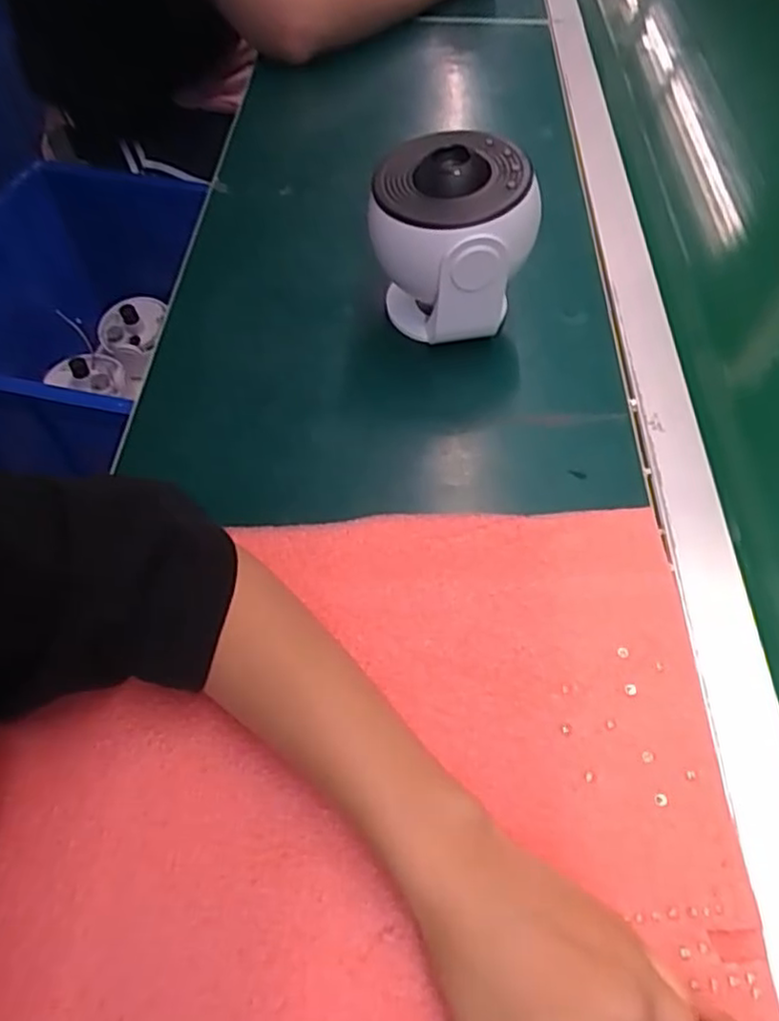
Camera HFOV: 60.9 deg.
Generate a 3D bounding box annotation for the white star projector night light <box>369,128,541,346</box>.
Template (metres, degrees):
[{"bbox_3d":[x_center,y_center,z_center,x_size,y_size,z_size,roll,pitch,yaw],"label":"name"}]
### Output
[{"bbox_3d":[0.043,-0.189,0.475,0.111,0.117,0.095,20,58,11],"label":"white star projector night light"}]

